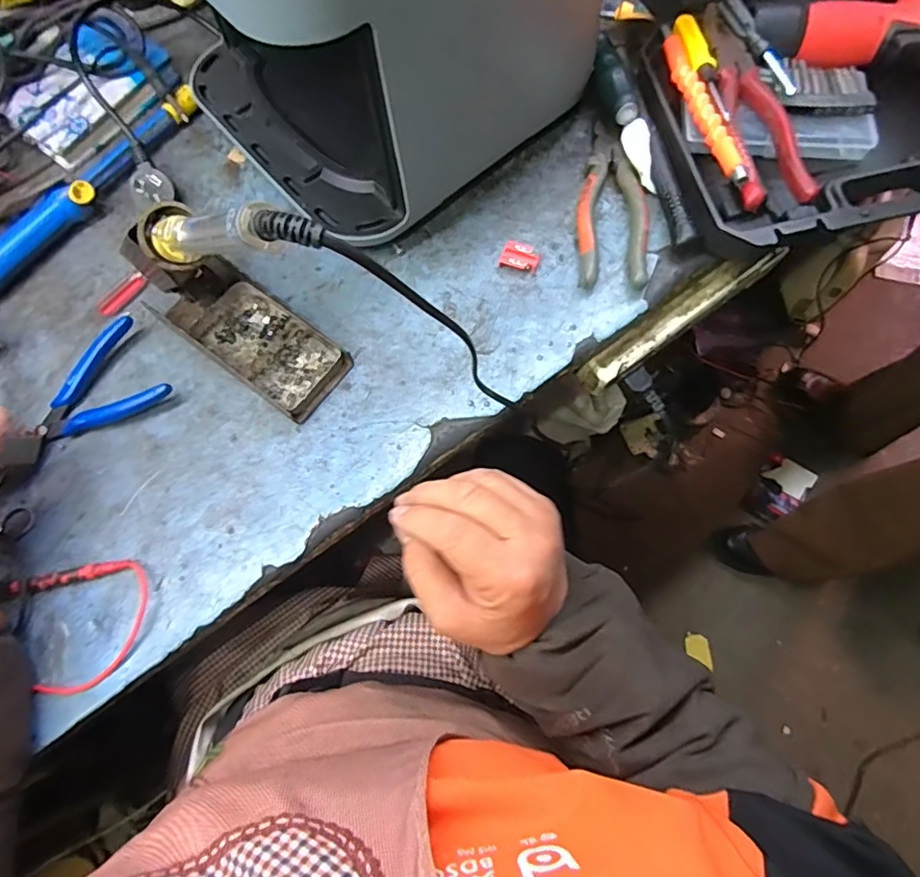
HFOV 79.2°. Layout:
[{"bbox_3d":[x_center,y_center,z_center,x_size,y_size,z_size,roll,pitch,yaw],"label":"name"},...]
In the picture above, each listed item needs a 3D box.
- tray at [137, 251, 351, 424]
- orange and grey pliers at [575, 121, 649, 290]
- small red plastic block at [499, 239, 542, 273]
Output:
[{"bbox_3d":[-0.166,-0.084,0.441,0.155,0.031,0.066,36,77,14],"label":"tray"},{"bbox_3d":[0.128,-0.199,0.469,0.057,0.017,0.158,2,72,4],"label":"orange and grey pliers"},{"bbox_3d":[0.051,-0.150,0.462,0.031,0.013,0.021,19,74,9],"label":"small red plastic block"}]

